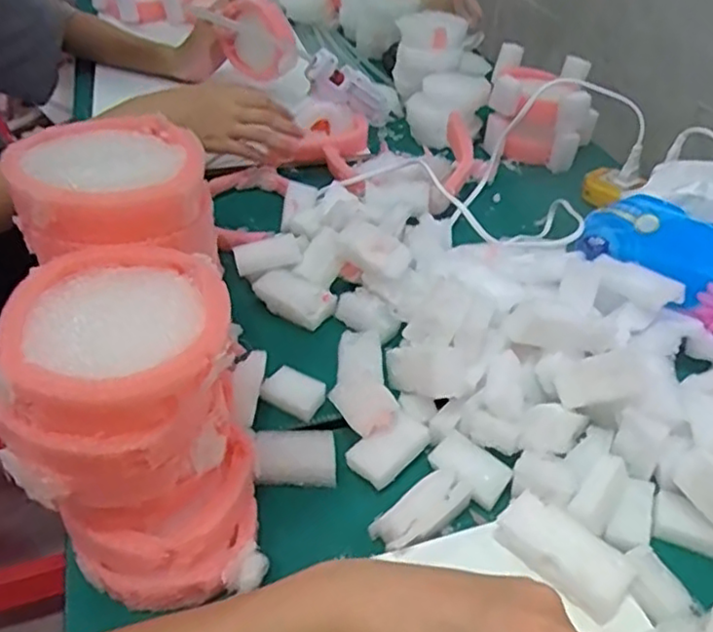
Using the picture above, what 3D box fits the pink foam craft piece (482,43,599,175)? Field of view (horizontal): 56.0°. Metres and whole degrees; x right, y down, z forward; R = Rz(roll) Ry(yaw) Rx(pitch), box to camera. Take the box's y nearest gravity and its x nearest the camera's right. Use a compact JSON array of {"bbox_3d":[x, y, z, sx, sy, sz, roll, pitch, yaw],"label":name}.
[{"bbox_3d":[0.211,-0.237,0.755,0.121,0.084,0.106,10,40,8],"label":"pink foam craft piece"}]

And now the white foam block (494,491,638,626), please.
[{"bbox_3d":[0.114,0.131,0.371,0.072,0.019,0.036,32,48,31],"label":"white foam block"}]

